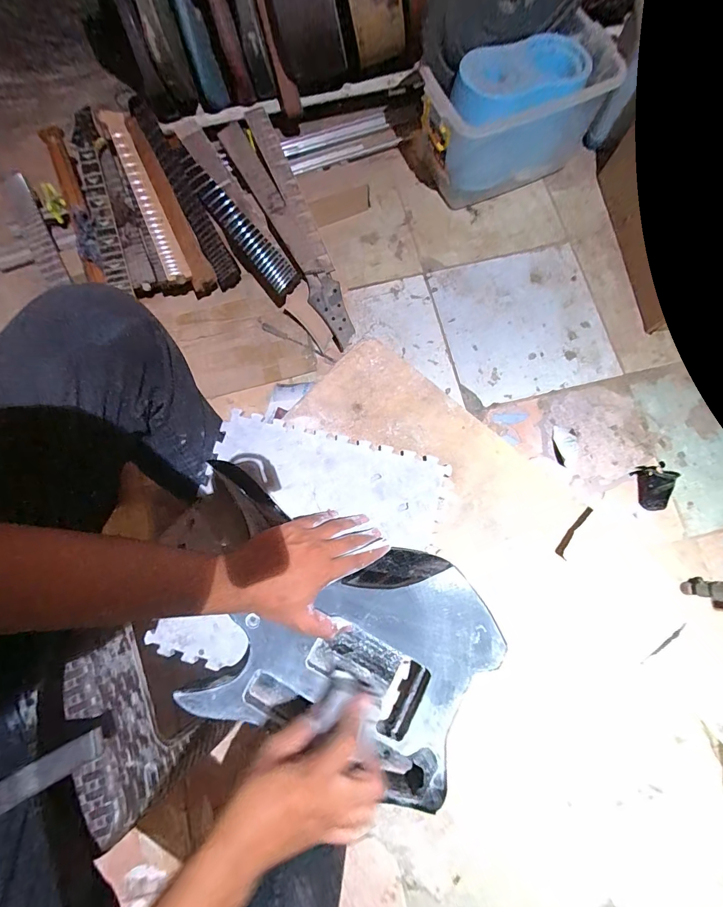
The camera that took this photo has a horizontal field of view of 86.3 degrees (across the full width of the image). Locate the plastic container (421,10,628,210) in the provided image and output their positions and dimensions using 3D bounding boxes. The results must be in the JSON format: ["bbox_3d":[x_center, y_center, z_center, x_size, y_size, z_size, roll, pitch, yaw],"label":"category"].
[{"bbox_3d":[0.373,-0.832,0.981,0.425,0.239,0.216,-21,78,-3],"label":"plastic container"}]

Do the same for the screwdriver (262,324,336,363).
[{"bbox_3d":[-0.160,-0.284,0.983,0.206,0.013,0.020,25,80,7],"label":"screwdriver"}]

